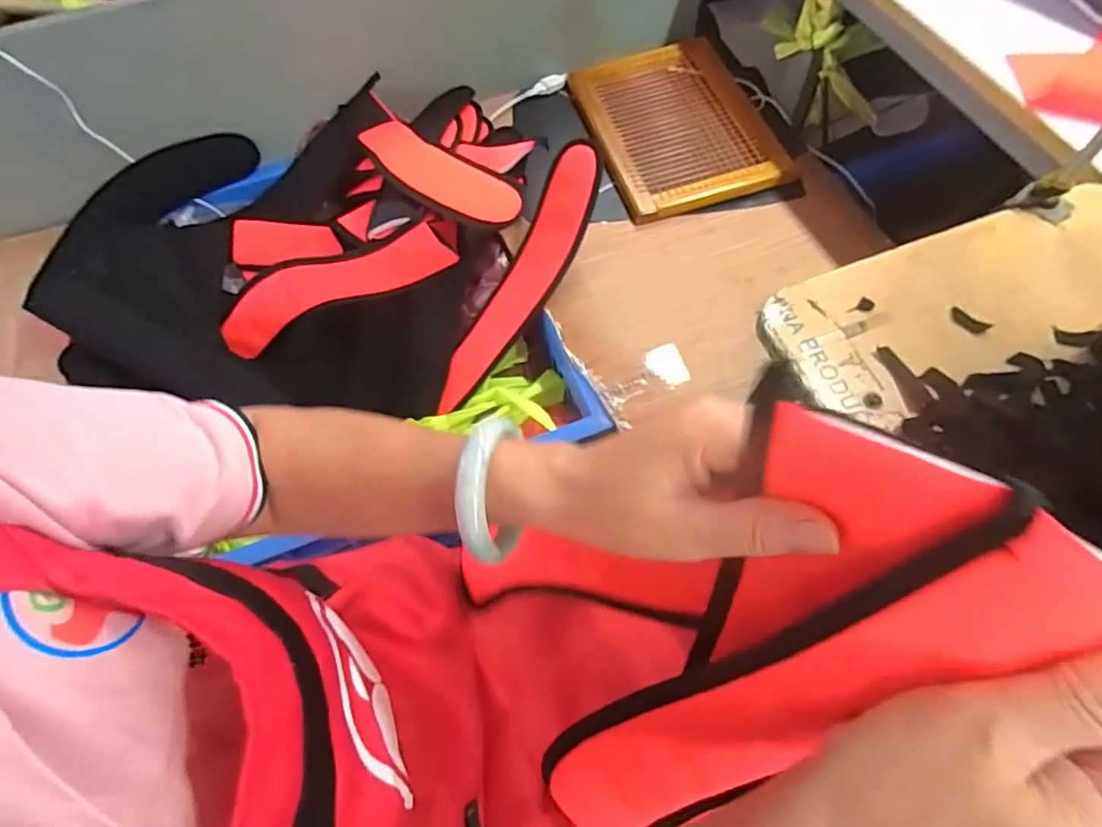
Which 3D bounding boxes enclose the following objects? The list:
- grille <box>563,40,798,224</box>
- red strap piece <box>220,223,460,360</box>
[{"bbox_3d":[0.187,-0.439,0.899,0.251,0.034,0.321,-14,63,-4],"label":"grille"},{"bbox_3d":[-0.290,-0.149,0.747,0.401,0.080,0.033,-12,59,29],"label":"red strap piece"}]

